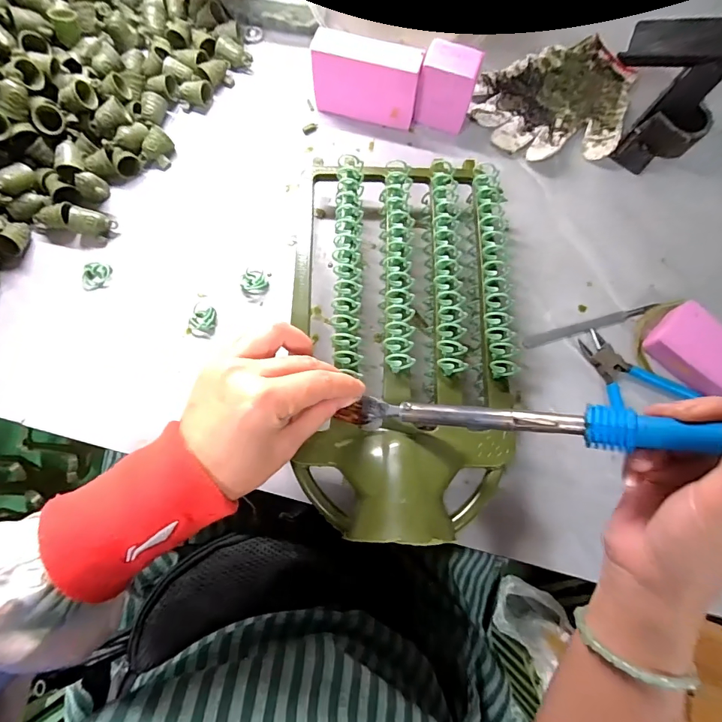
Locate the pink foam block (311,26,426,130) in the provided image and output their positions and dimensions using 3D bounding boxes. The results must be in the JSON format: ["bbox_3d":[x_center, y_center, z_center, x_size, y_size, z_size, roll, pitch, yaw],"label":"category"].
[{"bbox_3d":[0.005,-0.288,0.435,0.109,0.071,0.033,16,74,3],"label":"pink foam block"}]

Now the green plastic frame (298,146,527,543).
[{"bbox_3d":[0.034,-0.023,0.359,0.177,0.071,0.316,3,74,-1],"label":"green plastic frame"}]

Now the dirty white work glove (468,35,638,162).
[{"bbox_3d":[0.232,-0.290,0.469,0.200,0.017,0.148,-32,78,-10],"label":"dirty white work glove"}]

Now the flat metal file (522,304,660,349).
[{"bbox_3d":[0.219,-0.035,0.401,0.134,0.005,0.010,-16,75,-6],"label":"flat metal file"}]

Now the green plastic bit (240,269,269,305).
[{"bbox_3d":[-0.101,-0.072,0.399,0.026,0.004,0.032,6,74,0],"label":"green plastic bit"}]

